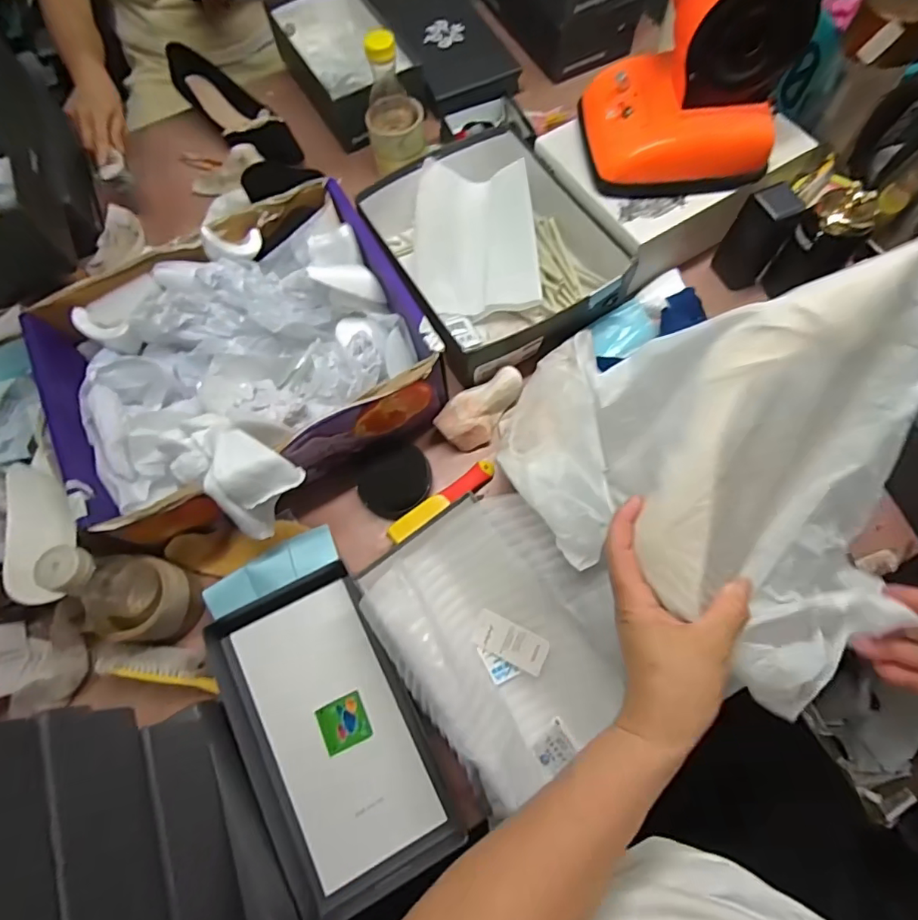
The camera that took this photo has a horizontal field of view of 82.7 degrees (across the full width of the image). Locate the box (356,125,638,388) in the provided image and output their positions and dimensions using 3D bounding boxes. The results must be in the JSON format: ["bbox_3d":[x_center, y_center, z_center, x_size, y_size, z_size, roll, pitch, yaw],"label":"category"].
[{"bbox_3d":[0.042,-0.291,0.722,0.256,0.097,0.327,-28,71,-7],"label":"box"}]

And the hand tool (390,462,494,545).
[{"bbox_3d":[-0.018,0.048,0.632,0.159,0.019,0.026,-34,71,-29],"label":"hand tool"}]

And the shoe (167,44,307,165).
[{"bbox_3d":[-0.369,-0.571,0.862,0.268,0.050,0.087,39,76,-1],"label":"shoe"}]

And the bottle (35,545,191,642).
[{"bbox_3d":[-0.344,0.135,0.521,0.075,0.154,0.087,5,70,5],"label":"bottle"}]

